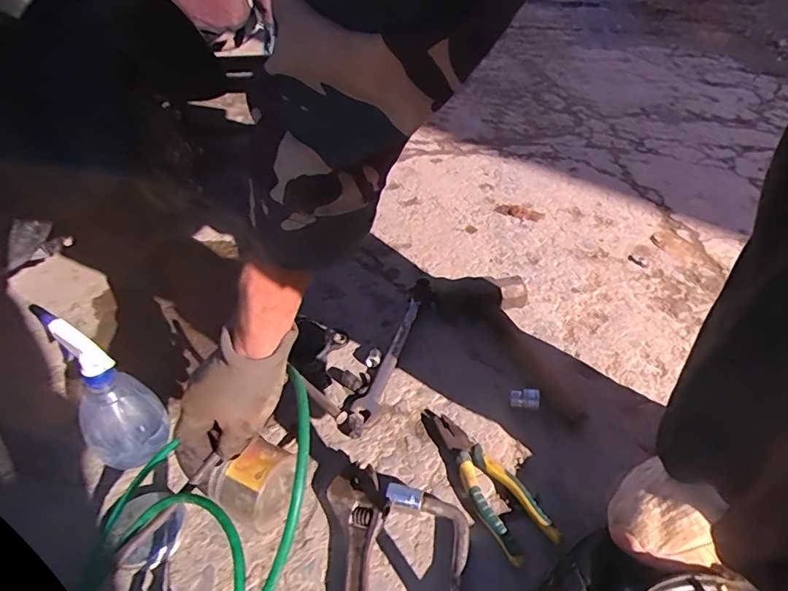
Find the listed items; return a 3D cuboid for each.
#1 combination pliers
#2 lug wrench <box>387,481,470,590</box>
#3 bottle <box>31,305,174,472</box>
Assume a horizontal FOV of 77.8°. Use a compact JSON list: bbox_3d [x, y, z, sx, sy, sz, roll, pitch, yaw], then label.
[{"bbox_3d":[0.101,0.204,0.576,0.065,0.023,0.212,-17,41,-21],"label":"combination pliers"},{"bbox_3d":[0.048,0.300,0.452,0.077,0.022,0.268,-4,38,-7],"label":"lug wrench"},{"bbox_3d":[-0.317,0.107,0.543,0.081,0.203,0.065,-28,46,-32],"label":"bottle"}]

